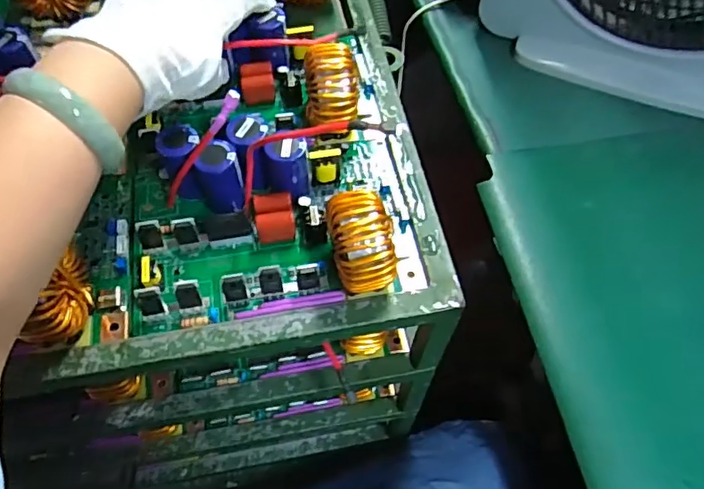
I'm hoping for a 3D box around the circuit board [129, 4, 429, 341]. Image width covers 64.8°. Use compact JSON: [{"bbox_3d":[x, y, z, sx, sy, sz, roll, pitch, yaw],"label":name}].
[{"bbox_3d":[-0.068,-0.068,0.407,0.200,0.065,0.241,-9,60,-7],"label":"circuit board"}]

